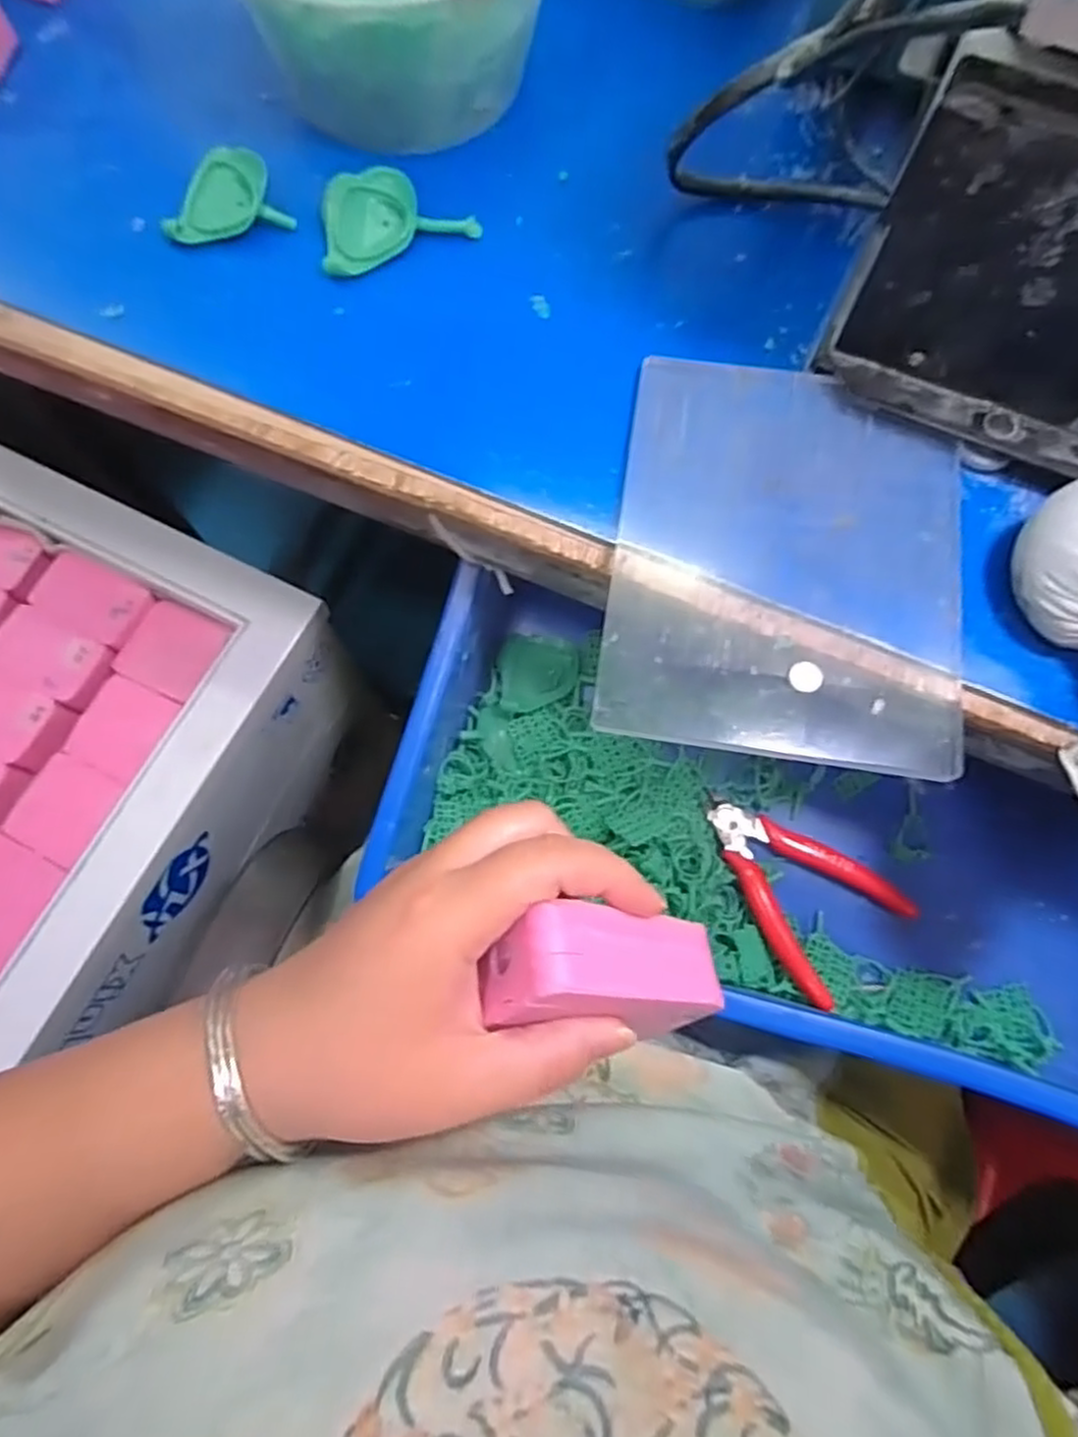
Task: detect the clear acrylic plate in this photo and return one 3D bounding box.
[{"bbox_3d":[0.098,-0.066,0.291,0.132,0.010,0.165,8,75,5],"label":"clear acrylic plate"}]

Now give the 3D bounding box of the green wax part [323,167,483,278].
[{"bbox_3d":[-0.065,-0.233,0.338,0.071,0.016,0.047,-5,74,-1],"label":"green wax part"}]

